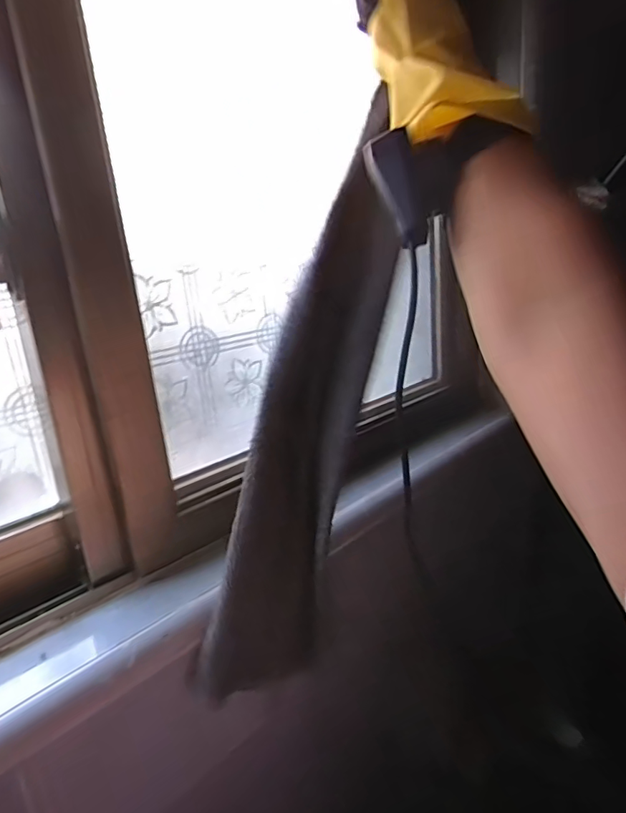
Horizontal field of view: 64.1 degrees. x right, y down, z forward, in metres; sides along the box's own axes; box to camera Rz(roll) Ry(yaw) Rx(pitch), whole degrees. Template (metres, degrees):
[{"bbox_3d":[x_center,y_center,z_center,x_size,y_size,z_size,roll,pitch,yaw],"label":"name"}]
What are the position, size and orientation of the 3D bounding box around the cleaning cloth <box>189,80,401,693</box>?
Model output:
[{"bbox_3d":[0.005,-0.023,0.380,0.073,0.439,0.022,14,-12,-9],"label":"cleaning cloth"}]

